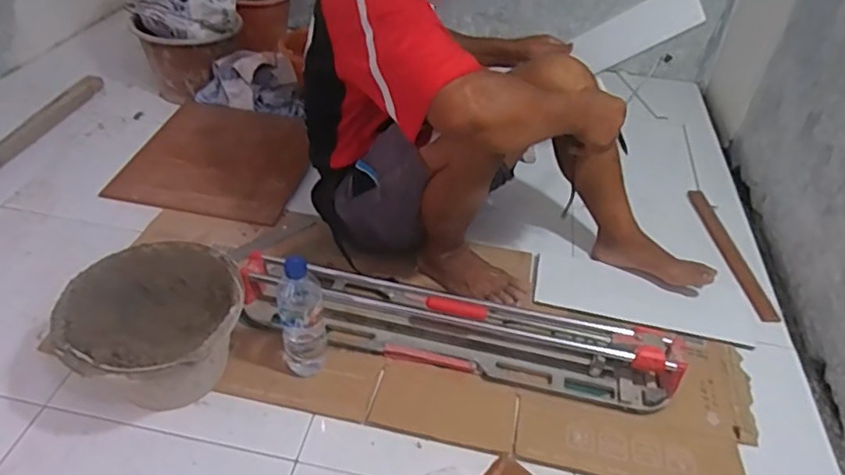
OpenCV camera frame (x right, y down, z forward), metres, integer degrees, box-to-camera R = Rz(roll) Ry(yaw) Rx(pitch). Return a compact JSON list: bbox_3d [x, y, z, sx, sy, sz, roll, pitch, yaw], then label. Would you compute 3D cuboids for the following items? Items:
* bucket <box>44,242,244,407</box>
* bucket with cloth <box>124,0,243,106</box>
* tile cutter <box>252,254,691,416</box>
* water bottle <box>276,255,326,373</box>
[{"bbox_3d":[-0.402,0.146,0.901,0.243,0.175,0.255,2,41,-2],"label":"bucket"},{"bbox_3d":[-0.628,-0.575,1.553,0.266,0.376,0.250,-12,44,-18],"label":"bucket with cloth"},{"bbox_3d":[0.053,0.142,1.007,0.736,0.090,0.154,10,42,7],"label":"tile cutter"},{"bbox_3d":[-0.186,0.128,0.904,0.066,0.218,0.057,-5,42,-10],"label":"water bottle"}]

